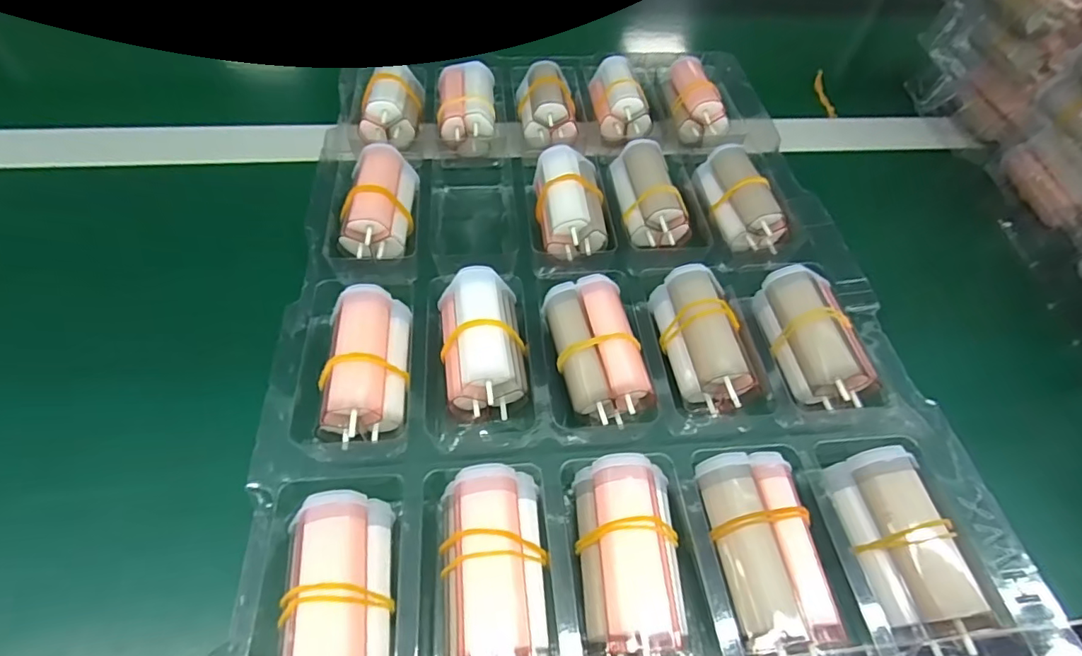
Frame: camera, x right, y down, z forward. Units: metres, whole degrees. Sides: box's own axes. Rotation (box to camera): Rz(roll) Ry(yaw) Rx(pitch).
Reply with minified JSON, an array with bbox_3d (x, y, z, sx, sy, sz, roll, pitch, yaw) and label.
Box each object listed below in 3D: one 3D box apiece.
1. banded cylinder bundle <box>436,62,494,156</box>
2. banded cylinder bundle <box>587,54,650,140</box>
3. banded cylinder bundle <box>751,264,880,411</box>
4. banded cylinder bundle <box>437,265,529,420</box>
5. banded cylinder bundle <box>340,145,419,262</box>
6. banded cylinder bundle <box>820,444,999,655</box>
[{"bbox_3d":[-0.049,-0.146,0.349,0.036,0.024,0.068,-1,54,-4],"label":"banded cylinder bundle"},{"bbox_3d":[0.050,-0.158,0.361,0.031,0.024,0.067,-7,55,-8],"label":"banded cylinder bundle"},{"bbox_3d":[0.130,0.003,0.250,0.033,0.026,0.067,-3,54,-5],"label":"banded cylinder bundle"},{"bbox_3d":[-0.027,0.004,0.242,0.036,0.024,0.067,-7,55,-8],"label":"banded cylinder bundle"},{"bbox_3d":[-0.086,-0.069,0.290,0.029,0.023,0.068,2,54,-2],"label":"banded cylinder bundle"},{"bbox_3d":[0.135,0.079,0.196,0.028,0.022,0.066,-6,55,-8],"label":"banded cylinder bundle"}]

